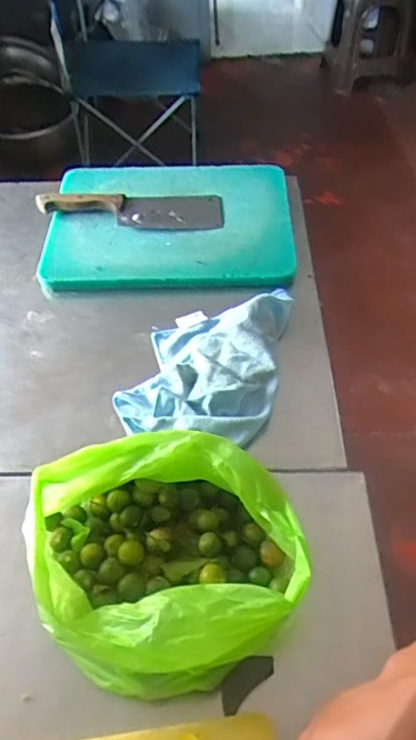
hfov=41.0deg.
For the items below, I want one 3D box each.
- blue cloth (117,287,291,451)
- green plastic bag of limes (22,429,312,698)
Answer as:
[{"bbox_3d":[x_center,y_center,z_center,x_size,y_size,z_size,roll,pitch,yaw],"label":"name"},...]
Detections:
[{"bbox_3d":[-0.002,-0.023,0.739,0.195,0.038,0.259,8,52,9],"label":"blue cloth"},{"bbox_3d":[-0.037,0.177,0.538,0.236,0.114,0.217,-15,52,-10],"label":"green plastic bag of limes"}]

